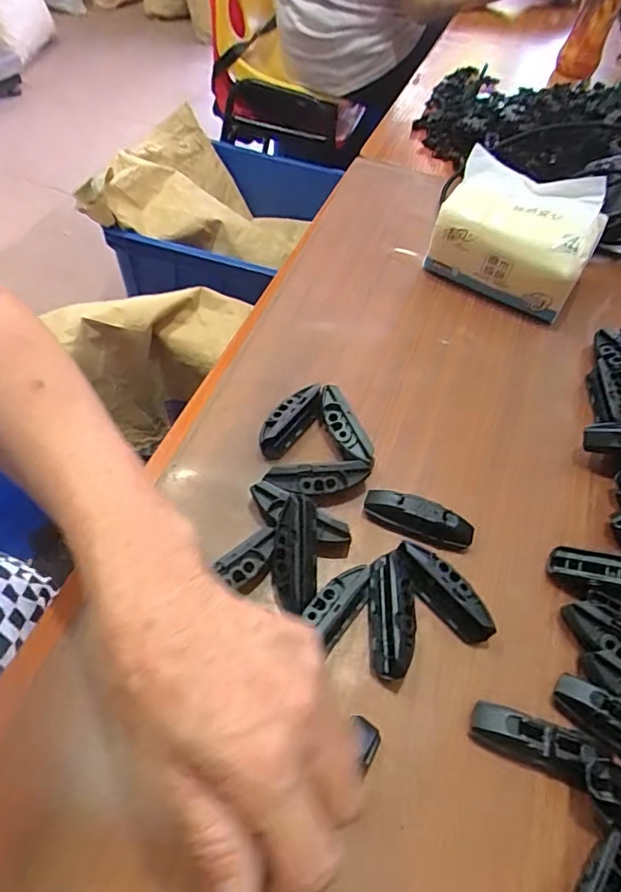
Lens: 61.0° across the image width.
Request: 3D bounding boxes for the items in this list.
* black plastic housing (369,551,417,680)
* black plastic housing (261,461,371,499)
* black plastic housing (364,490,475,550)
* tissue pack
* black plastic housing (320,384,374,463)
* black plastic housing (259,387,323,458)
[{"bbox_3d":[0.049,0.098,0.309,0.024,0.025,0.071,4,54,-3],"label":"black plastic housing"},{"bbox_3d":[0.006,0.026,0.356,0.069,0.023,0.018,-2,54,-7],"label":"black plastic housing"},{"bbox_3d":[0.071,0.048,0.349,0.071,0.022,0.020,19,55,8],"label":"black plastic housing"},{"bbox_3d":[0.190,-0.195,0.492,0.134,0.083,0.097,29,57,15],"label":"tissue pack"},{"bbox_3d":[0.024,-0.013,0.386,0.021,0.020,0.067,-17,58,-17],"label":"black plastic housing"},{"bbox_3d":[-0.016,-0.020,0.387,0.023,0.022,0.064,32,57,17],"label":"black plastic housing"}]

